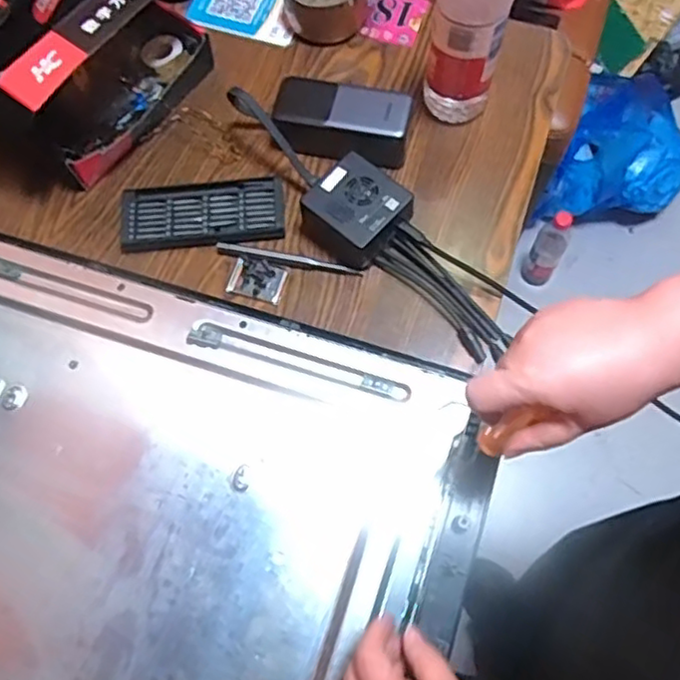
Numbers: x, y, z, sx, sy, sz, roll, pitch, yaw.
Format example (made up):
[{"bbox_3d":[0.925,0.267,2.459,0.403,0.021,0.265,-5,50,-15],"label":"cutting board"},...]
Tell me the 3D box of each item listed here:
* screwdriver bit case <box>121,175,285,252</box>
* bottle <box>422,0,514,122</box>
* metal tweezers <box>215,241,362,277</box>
[{"bbox_3d":[-0.132,-0.122,0.633,0.153,0.012,0.064,-4,66,-1],"label":"screwdriver bit case"},{"bbox_3d":[0.118,-0.288,0.580,0.069,0.225,0.063,13,69,5],"label":"bottle"},{"bbox_3d":[-0.049,-0.076,0.619,0.136,0.006,0.012,10,67,5],"label":"metal tweezers"}]

